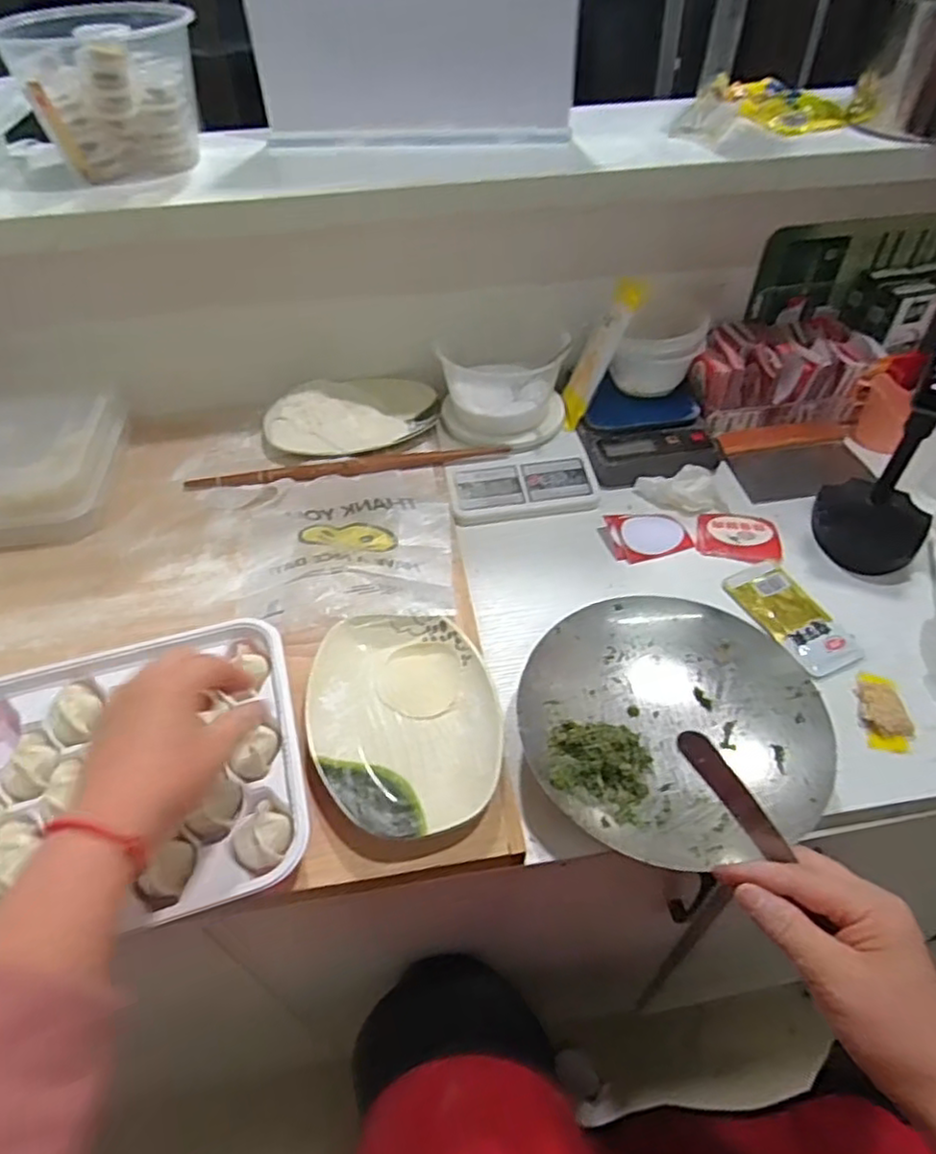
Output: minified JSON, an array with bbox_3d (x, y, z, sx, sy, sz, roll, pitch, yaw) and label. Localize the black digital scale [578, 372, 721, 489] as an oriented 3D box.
[{"bbox_3d":[0.202,-0.175,0.770,0.142,0.033,0.167,-4,48,-2],"label":"black digital scale"}]

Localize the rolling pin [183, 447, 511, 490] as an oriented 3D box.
[{"bbox_3d":[-0.128,-0.119,0.727,0.343,0.016,0.024,-8,48,-5],"label":"rolling pin"}]

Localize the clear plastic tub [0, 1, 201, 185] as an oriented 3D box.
[{"bbox_3d":[-0.315,-0.430,0.599,0.119,0.111,0.142,35,57,29],"label":"clear plastic tub"}]

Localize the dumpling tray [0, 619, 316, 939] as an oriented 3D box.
[{"bbox_3d":[-0.260,0.145,0.470,0.283,0.039,0.219,-14,49,-11],"label":"dumpling tray"}]

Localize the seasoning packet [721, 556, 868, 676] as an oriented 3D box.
[{"bbox_3d":[0.295,0.035,0.610,0.066,0.012,0.122,-18,50,-14],"label":"seasoning packet"}]

